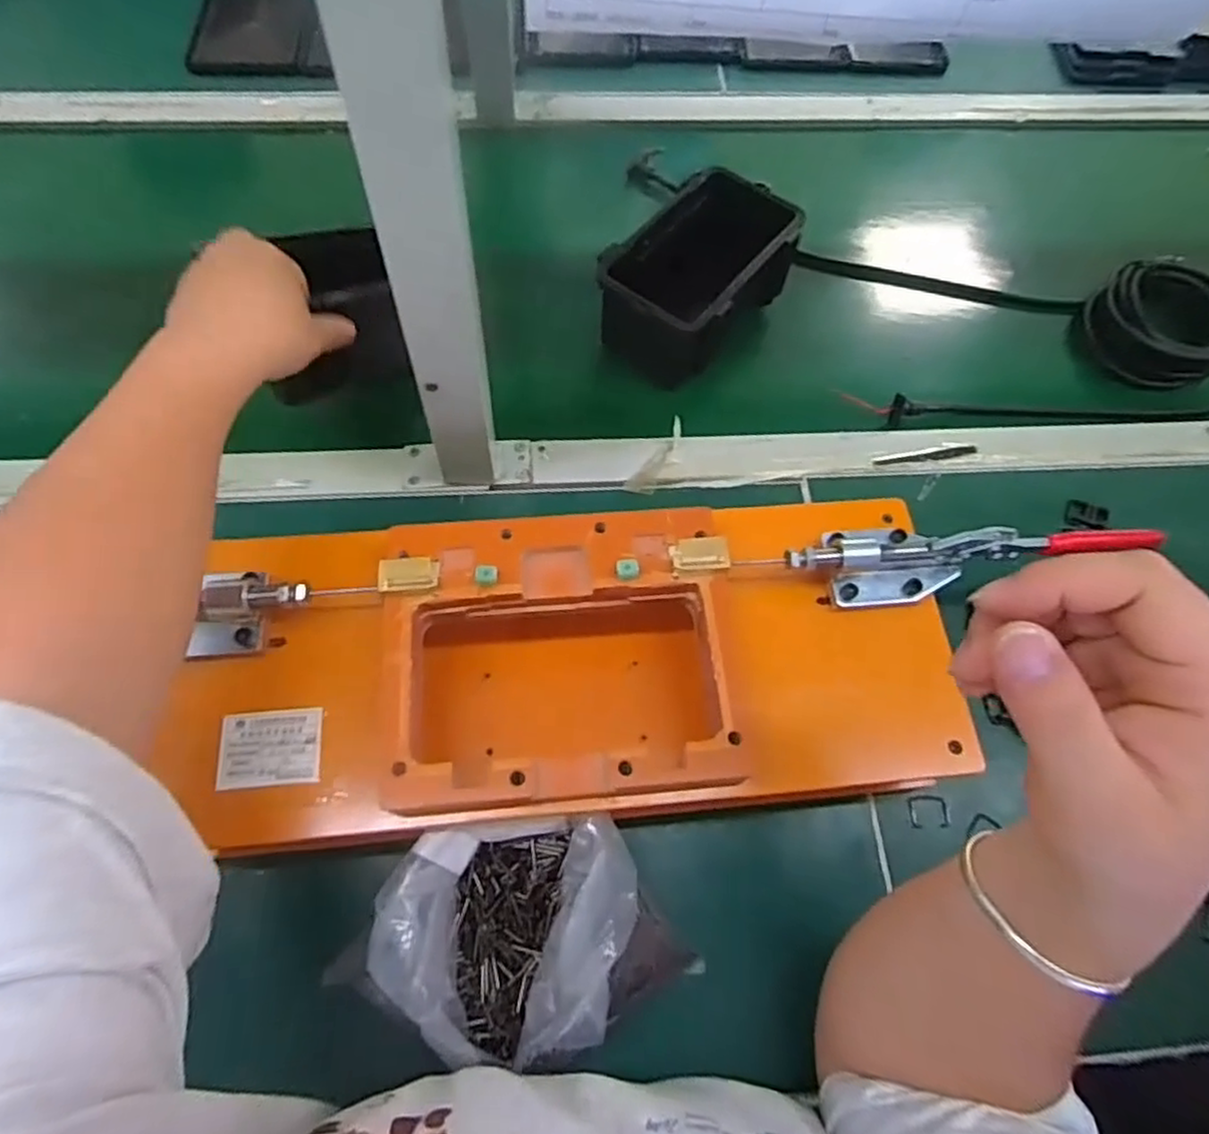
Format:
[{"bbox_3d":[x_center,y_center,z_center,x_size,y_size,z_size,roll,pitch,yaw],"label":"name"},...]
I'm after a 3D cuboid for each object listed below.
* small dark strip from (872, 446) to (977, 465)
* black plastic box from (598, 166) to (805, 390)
[{"bbox_3d":[0.263,-0.091,0.579,0.087,0.006,0.010,-10,67,-7],"label":"small dark strip"},{"bbox_3d":[0.081,-0.242,0.598,0.108,0.082,0.177,38,69,13],"label":"black plastic box"}]

